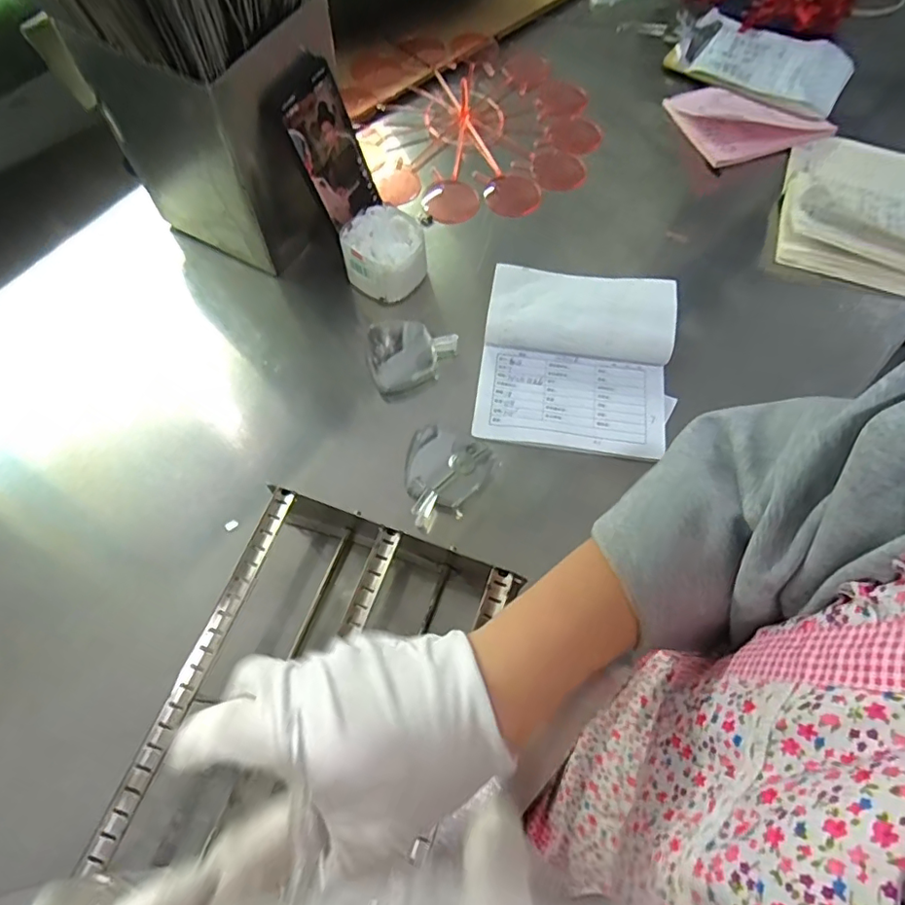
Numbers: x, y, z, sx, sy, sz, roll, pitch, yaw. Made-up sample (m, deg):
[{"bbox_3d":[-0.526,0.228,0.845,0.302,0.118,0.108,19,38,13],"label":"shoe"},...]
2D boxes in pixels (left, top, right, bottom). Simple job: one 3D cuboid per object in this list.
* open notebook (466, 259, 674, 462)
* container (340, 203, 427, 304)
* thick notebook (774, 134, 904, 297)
[{"bbox_3d":[0.119,-0.088,0.522,0.176,0.025,0.176,7,81,4],"label":"open notebook"},{"bbox_3d":[-0.069,-0.201,0.559,0.079,0.053,0.073,0,65,-1],"label":"container"},{"bbox_3d":[0.480,-0.293,0.632,0.181,0.030,0.244,20,66,8],"label":"thick notebook"}]

